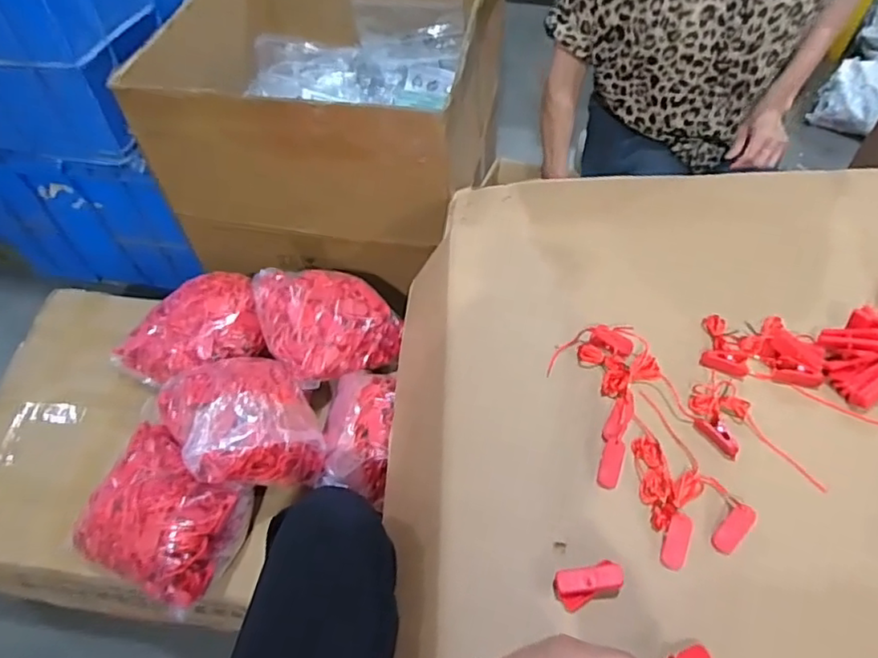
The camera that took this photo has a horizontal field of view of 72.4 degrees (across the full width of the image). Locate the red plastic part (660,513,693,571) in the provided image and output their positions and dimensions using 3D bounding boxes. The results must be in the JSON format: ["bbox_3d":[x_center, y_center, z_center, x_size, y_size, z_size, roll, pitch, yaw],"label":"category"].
[{"bbox_3d":[0.226,0.201,0.568,0.022,0.008,0.051,17,84,14],"label":"red plastic part"}]

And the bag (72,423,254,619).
[{"bbox_3d":[-0.345,0.231,0.751,0.190,0.105,0.164,23,60,17],"label":"bag"}]

